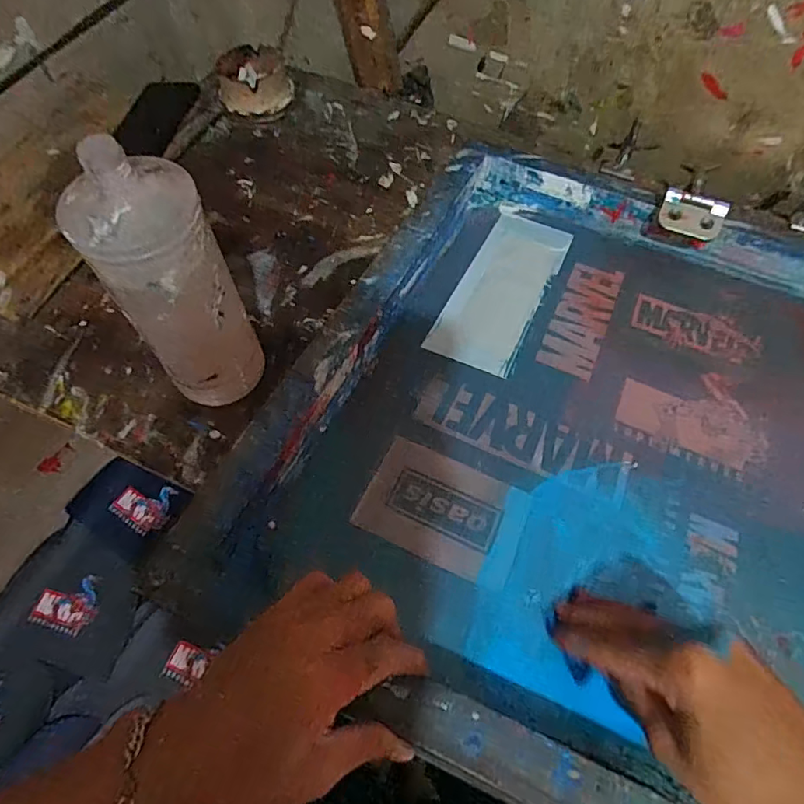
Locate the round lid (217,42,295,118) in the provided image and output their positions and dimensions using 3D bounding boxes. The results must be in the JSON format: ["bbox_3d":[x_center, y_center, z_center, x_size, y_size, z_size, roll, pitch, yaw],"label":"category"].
[{"bbox_3d":[-0.188,-0.406,0.673,0.089,0.043,0.087,-14,64,-8],"label":"round lid"}]

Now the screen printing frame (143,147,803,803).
[{"bbox_3d":[0.169,0.005,0.416,0.434,0.044,0.536,22,56,10],"label":"screen printing frame"}]

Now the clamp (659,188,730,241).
[{"bbox_3d":[0.288,-0.185,0.522,0.059,0.019,0.040,18,64,8],"label":"clamp"}]

